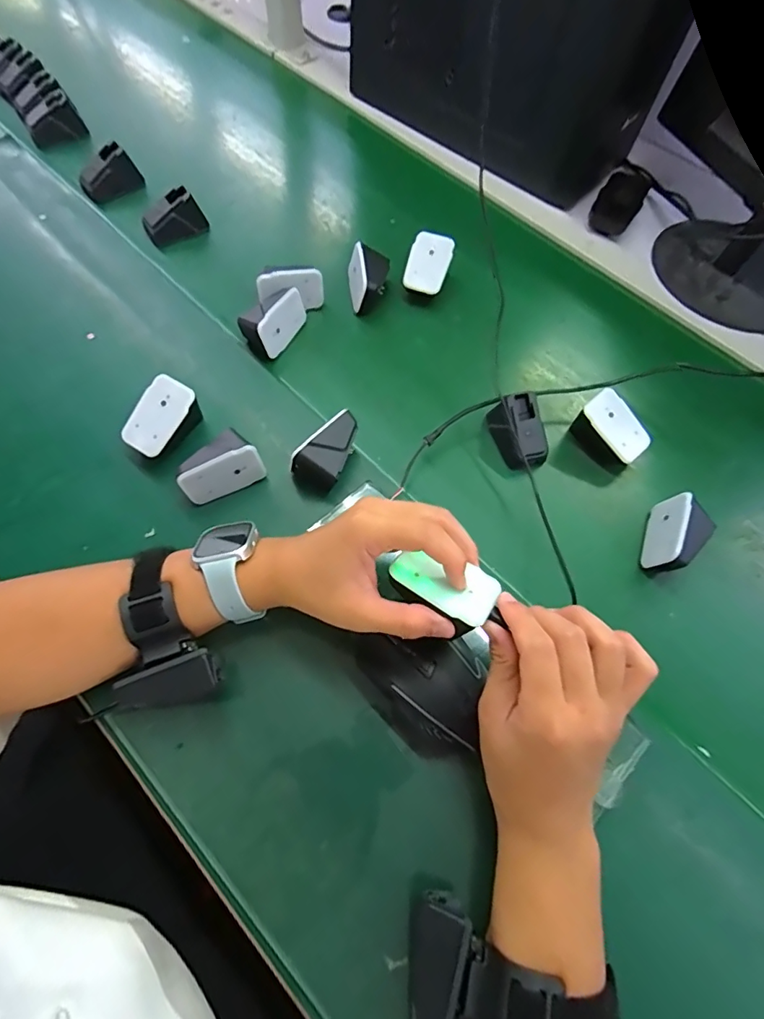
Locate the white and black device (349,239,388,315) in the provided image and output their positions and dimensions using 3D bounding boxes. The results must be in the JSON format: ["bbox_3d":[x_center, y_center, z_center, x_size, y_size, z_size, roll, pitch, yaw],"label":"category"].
[{"bbox_3d":[-0.015,-0.249,0.544,0.041,0.043,0.066,4,65,-2],"label":"white and black device"}]

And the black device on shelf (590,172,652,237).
[{"bbox_3d":[0.300,-0.387,0.630,0.050,0.027,0.099,31,67,10],"label":"black device on shelf"}]

